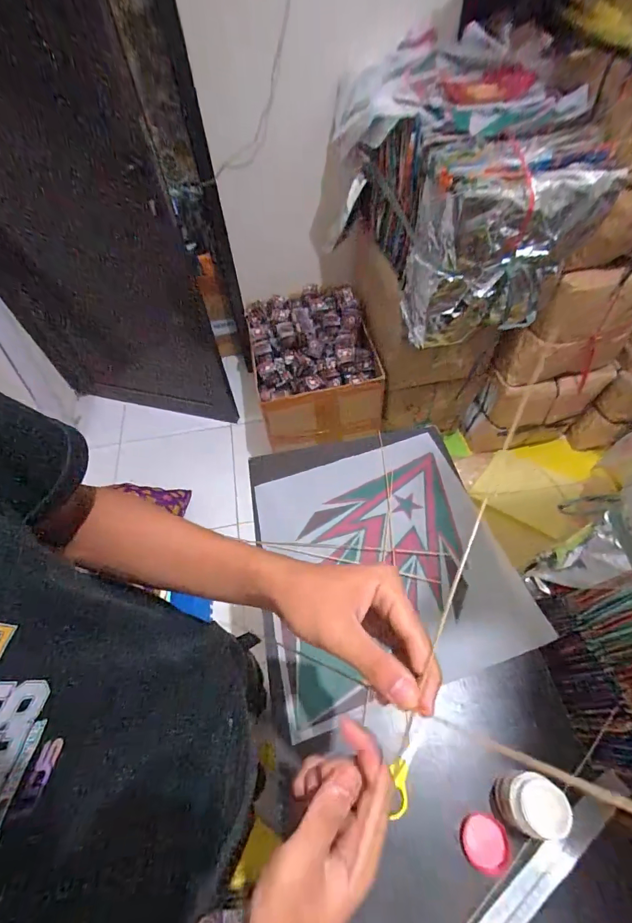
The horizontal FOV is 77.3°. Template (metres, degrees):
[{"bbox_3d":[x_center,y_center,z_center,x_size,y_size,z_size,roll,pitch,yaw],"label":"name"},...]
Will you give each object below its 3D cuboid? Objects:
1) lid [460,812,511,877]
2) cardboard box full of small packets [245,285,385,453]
[{"bbox_3d":[0.203,0.453,0.470,0.057,0.015,0.052,-1,56,2],"label":"lid"},{"bbox_3d":[-0.015,-0.350,1.504,0.413,0.313,0.595,-10,56,-4],"label":"cardboard box full of small packets"}]

